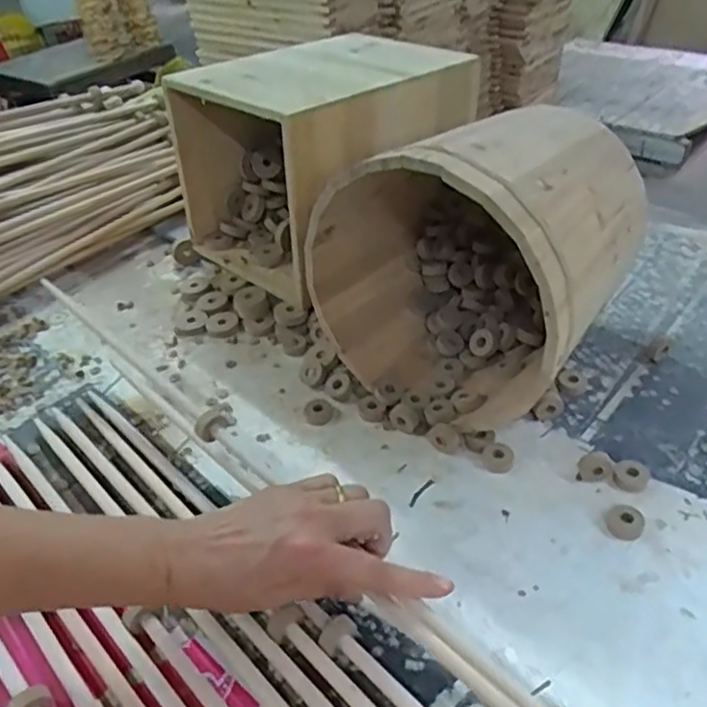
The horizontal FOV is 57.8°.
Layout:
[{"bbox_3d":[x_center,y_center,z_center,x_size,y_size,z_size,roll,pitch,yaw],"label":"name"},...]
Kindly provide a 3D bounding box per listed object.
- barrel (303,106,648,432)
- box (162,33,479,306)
[{"bbox_3d":[0.109,-0.085,0.564,0.222,0.231,0.208,21,46,30],"label":"barrel"},{"bbox_3d":[-0.028,-0.220,0.713,0.299,0.200,0.198,-32,45,-29],"label":"box"}]

